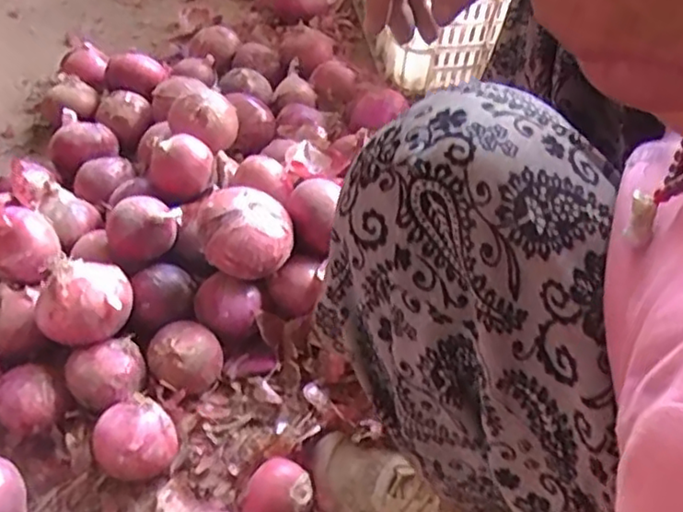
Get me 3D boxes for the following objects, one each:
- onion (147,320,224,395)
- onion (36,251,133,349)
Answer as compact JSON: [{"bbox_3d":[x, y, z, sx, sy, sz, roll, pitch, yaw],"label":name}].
[{"bbox_3d":[-0.171,0.110,0.728,0.073,0.060,0.067,1,52,-1],"label":"onion"},{"bbox_3d":[-0.274,0.046,0.708,0.096,0.073,0.088,-6,53,-7],"label":"onion"}]

